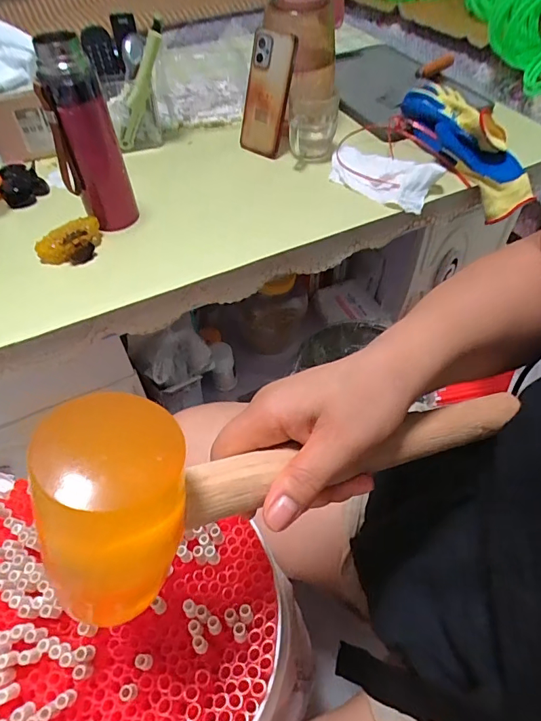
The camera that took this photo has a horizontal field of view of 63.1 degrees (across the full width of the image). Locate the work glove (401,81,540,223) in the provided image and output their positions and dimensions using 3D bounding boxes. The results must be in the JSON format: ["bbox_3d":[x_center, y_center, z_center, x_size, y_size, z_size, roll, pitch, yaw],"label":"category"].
[{"bbox_3d":[0.327,-0.367,0.736,0.128,0.055,0.295,-21,69,-15],"label":"work glove"}]

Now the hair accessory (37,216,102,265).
[{"bbox_3d":[-0.260,-0.154,0.574,0.087,0.037,0.054,-26,56,-19],"label":"hair accessory"}]

